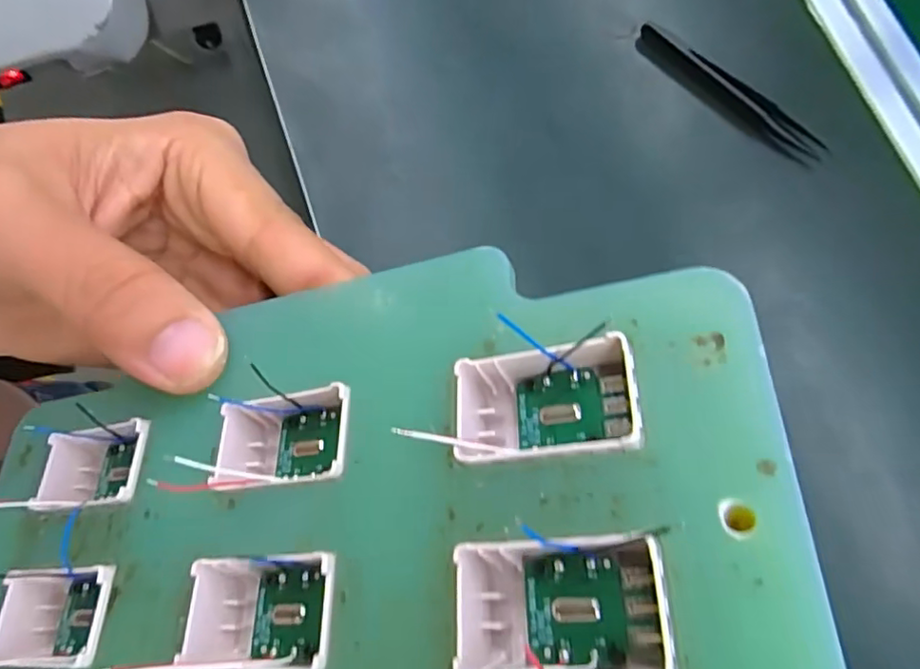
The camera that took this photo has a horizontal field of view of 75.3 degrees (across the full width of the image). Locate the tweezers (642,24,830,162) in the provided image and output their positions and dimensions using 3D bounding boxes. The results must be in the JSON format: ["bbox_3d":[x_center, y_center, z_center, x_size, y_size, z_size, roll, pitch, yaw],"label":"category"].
[{"bbox_3d":[0.141,-0.127,0.311,0.111,0.016,0.015,36,75,11],"label":"tweezers"}]

